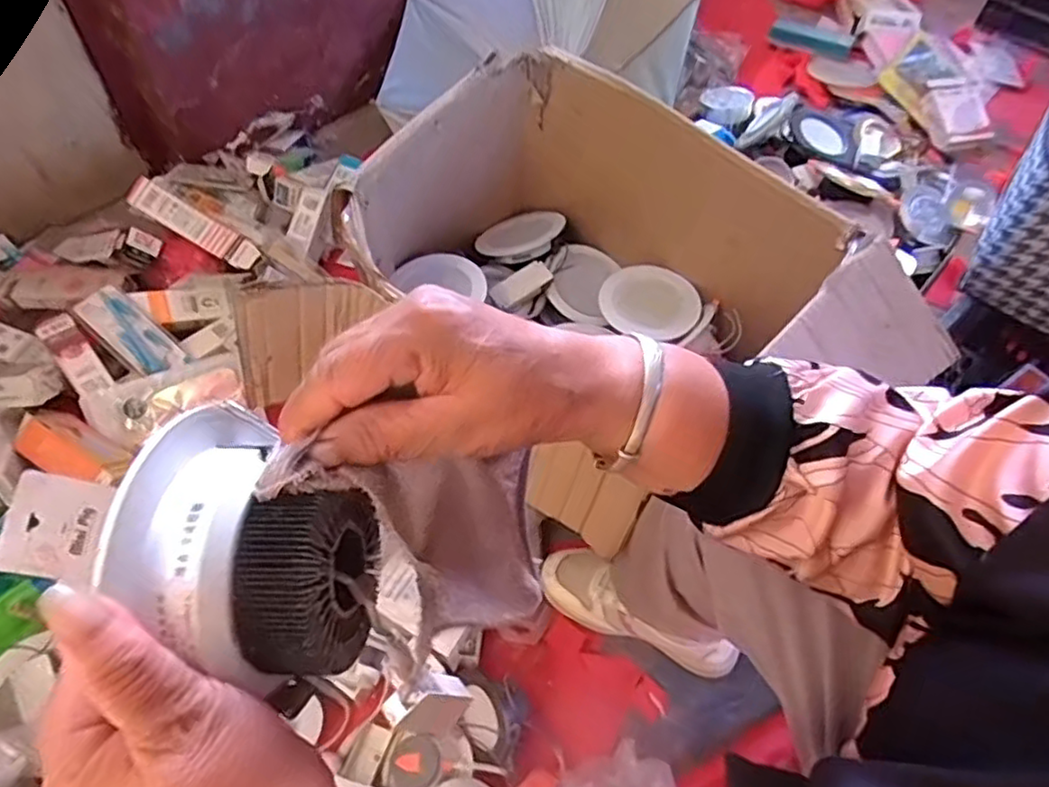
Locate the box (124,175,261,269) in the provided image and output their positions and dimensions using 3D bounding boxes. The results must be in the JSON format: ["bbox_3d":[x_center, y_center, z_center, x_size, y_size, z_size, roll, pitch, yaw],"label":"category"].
[{"bbox_3d":[-0.505,-0.261,1.011,0.212,0.033,0.052,31,57,-7],"label":"box"}]

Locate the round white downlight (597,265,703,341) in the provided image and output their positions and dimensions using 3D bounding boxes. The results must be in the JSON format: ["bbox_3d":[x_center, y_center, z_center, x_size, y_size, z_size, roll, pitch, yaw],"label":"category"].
[{"bbox_3d":[0.170,-0.125,0.890,0.132,0.026,0.109,4,55,0],"label":"round white downlight"}]

